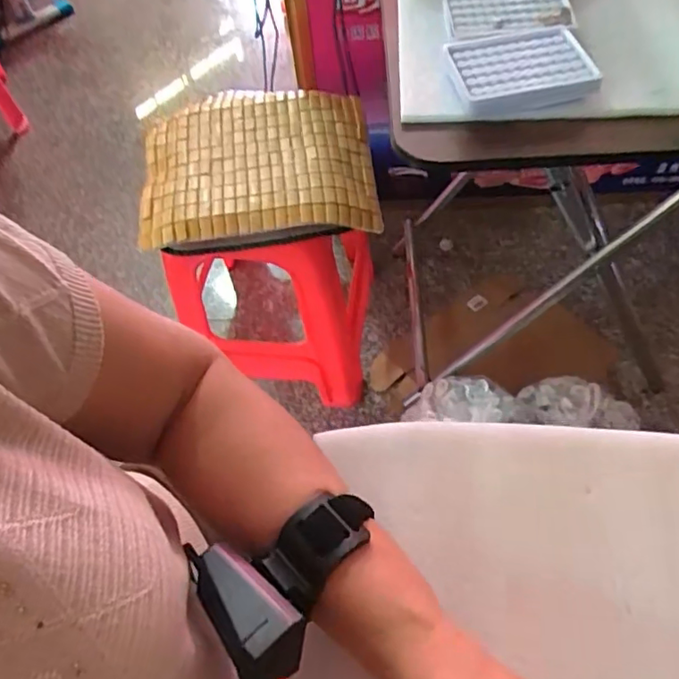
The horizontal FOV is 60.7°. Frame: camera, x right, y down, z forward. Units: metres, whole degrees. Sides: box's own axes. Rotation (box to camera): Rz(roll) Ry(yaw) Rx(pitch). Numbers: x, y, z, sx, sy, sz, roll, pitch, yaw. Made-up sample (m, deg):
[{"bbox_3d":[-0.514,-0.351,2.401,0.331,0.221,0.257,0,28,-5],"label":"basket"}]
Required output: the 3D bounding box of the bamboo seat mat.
[{"bbox_3d":[-0.130,-0.287,0.931,0.361,0.051,0.337,-6,56,1],"label":"bamboo seat mat"}]

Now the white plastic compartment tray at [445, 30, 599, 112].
[{"bbox_3d":[0.177,-0.270,0.577,0.129,0.025,0.101,-9,56,-1],"label":"white plastic compartment tray"}]

